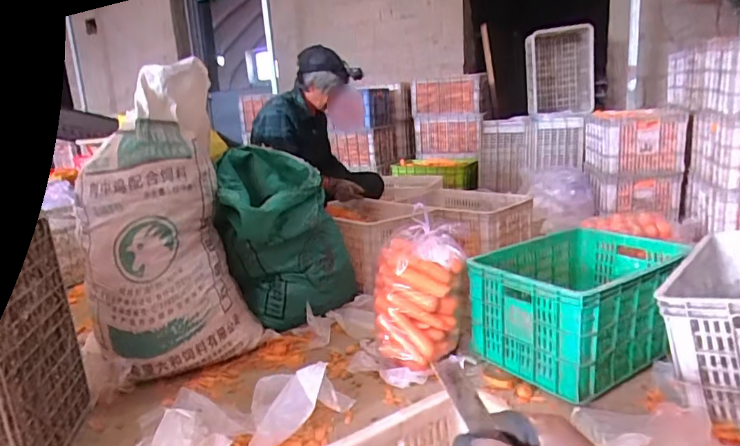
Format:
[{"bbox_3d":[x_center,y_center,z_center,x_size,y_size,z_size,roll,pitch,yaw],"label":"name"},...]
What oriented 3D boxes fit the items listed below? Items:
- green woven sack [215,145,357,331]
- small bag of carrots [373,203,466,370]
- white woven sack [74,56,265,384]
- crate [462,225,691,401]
[{"bbox_3d":[-0.298,0.033,1.570,0.320,0.499,0.366,3,15,27],"label":"green woven sack"},{"bbox_3d":[0.133,0.187,1.306,0.209,0.321,0.228,4,16,33],"label":"small bag of carrots"},{"bbox_3d":[-0.539,-0.009,1.294,0.380,0.752,0.209,-12,15,-28],"label":"white woven sack"},{"bbox_3d":[0.550,0.193,1.306,0.540,0.246,0.377,-14,16,-35],"label":"crate"}]

